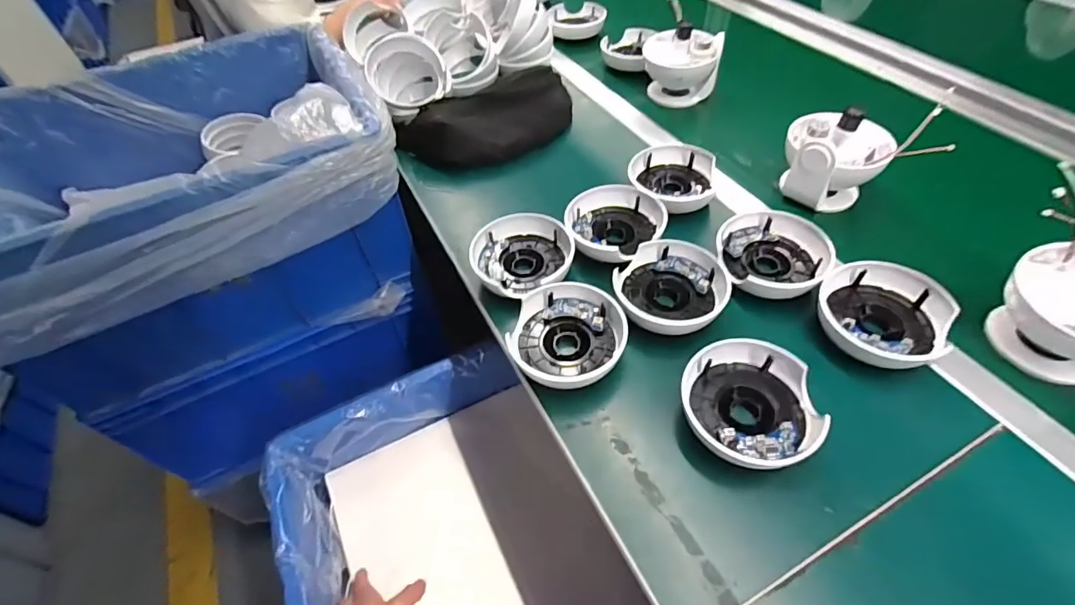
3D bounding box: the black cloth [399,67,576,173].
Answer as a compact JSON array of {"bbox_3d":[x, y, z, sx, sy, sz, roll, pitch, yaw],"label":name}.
[{"bbox_3d":[-0.066,-0.286,0.769,0.293,0.069,0.126,-29,55,-23],"label":"black cloth"}]

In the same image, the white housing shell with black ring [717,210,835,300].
[{"bbox_3d":[0.265,-0.055,0.549,0.112,0.036,0.116,0,49,0],"label":"white housing shell with black ring"}]

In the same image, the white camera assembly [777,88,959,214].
[{"bbox_3d":[0.384,-0.181,0.596,0.148,0.120,0.100,23,53,19],"label":"white camera assembly"}]

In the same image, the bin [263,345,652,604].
[{"bbox_3d":[-0.120,0.312,0.614,0.304,0.163,0.409,-24,53,-15],"label":"bin"}]

